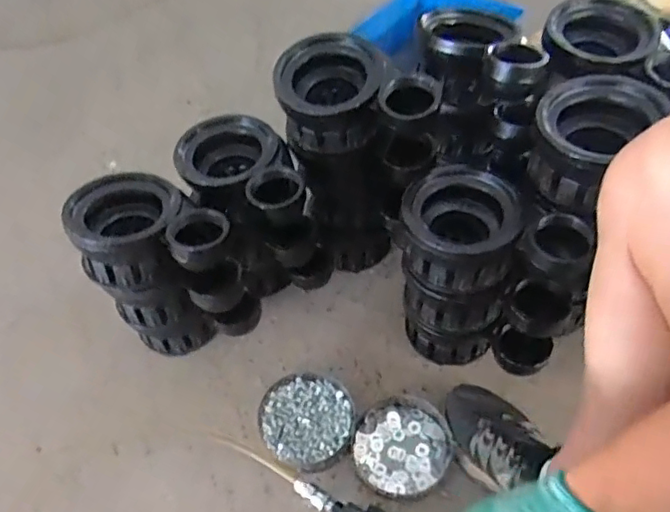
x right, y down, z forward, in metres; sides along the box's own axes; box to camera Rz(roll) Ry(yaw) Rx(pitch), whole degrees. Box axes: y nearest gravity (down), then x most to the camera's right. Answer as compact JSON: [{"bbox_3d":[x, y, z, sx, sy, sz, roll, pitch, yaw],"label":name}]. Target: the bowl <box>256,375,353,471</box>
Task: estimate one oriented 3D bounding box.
[{"bbox_3d":[-0.039,0.236,0.809,0.134,0.035,0.125,-2,51,3],"label":"bowl"}]

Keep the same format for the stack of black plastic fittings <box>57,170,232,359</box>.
[{"bbox_3d":[-0.243,0.034,0.817,0.156,0.275,0.185,-37,57,-23],"label":"stack of black plastic fittings"}]

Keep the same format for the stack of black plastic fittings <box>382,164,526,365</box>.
[{"bbox_3d":[0.159,0.027,0.805,0.153,0.278,0.145,7,52,11],"label":"stack of black plastic fittings"}]

